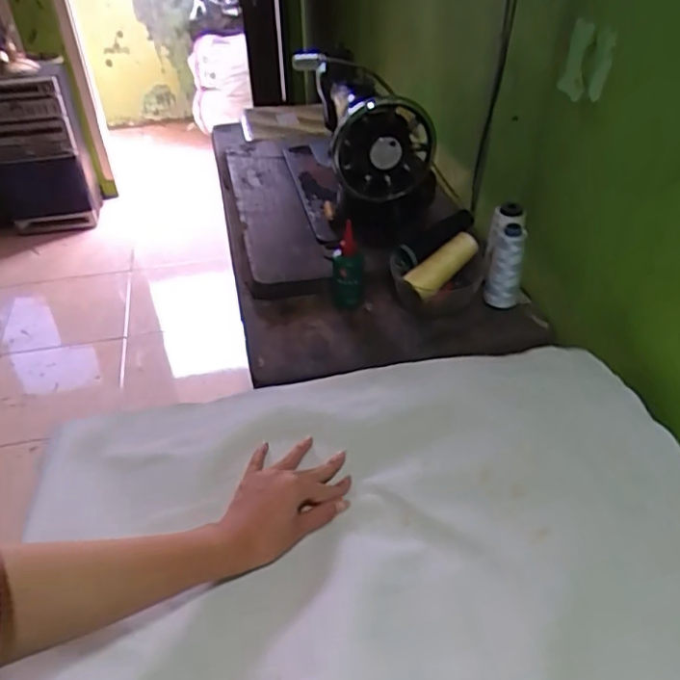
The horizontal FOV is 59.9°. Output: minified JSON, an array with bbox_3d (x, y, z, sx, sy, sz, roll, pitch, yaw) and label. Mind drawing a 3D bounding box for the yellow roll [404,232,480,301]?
[{"bbox_3d":[0.137,-0.100,0.765,0.117,0.030,0.034,-40,50,-12],"label":"yellow roll"}]

